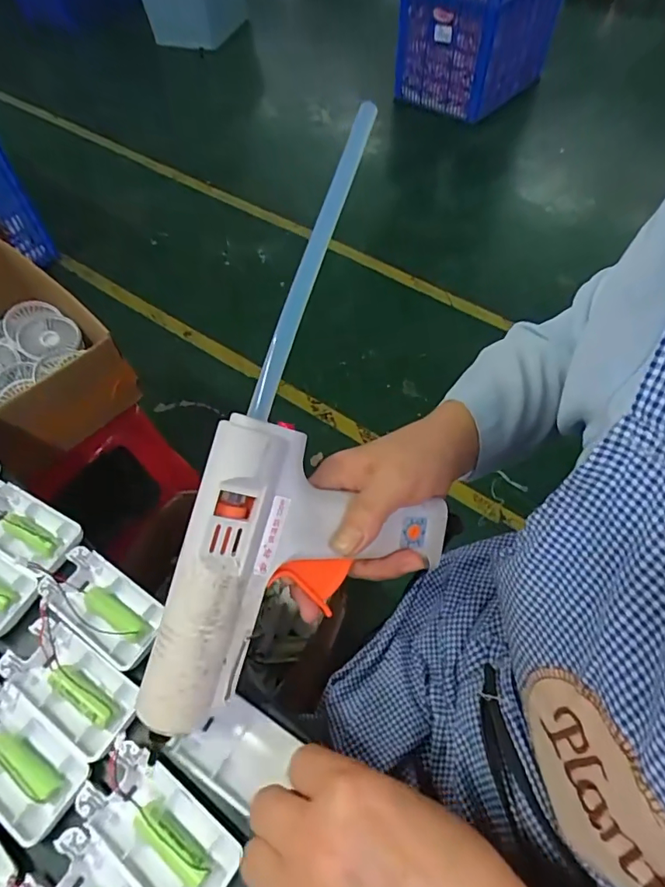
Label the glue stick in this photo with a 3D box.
[{"bbox_3d":[-0.012,-0.105,0.288,0.014,0.011,0.189,20,90,14],"label":"glue stick"}]

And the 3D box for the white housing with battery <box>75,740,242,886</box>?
[{"bbox_3d":[-0.097,0.215,0.279,0.093,0.019,0.046,32,63,20],"label":"white housing with battery"}]

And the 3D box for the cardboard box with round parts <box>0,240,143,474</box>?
[{"bbox_3d":[-0.511,-0.148,0.787,0.373,0.181,0.226,34,64,21],"label":"cardboard box with round parts"}]

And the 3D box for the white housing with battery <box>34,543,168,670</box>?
[{"bbox_3d":[-0.159,0.113,0.349,0.090,0.015,0.046,29,62,19],"label":"white housing with battery"}]

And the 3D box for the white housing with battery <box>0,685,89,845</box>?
[{"bbox_3d":[-0.193,0.189,0.300,0.093,0.013,0.045,27,62,18],"label":"white housing with battery"}]

